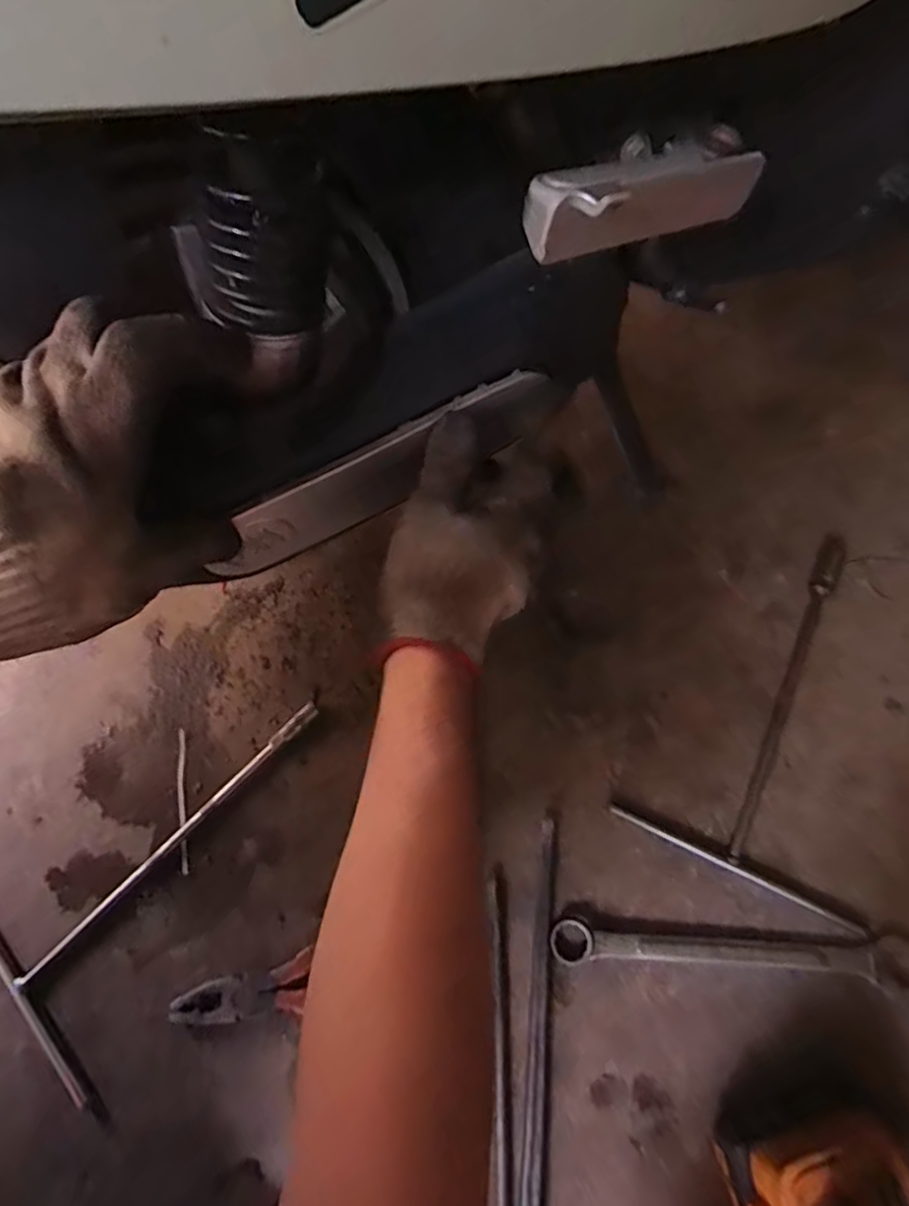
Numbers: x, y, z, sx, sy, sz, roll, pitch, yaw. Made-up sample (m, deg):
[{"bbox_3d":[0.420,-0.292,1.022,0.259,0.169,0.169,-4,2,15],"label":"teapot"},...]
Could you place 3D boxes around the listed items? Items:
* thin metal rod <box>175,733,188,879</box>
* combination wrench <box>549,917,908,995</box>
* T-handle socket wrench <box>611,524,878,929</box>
[{"bbox_3d":[-0.230,0.164,0.518,0.008,0.005,0.117,-12,66,-2],"label":"thin metal rod"},{"bbox_3d":[0.202,0.254,0.448,0.258,0.013,0.035,1,67,4],"label":"combination wrench"},{"bbox_3d":[0.281,0.074,0.513,0.183,0.034,0.306,24,70,13],"label":"T-handle socket wrench"}]

